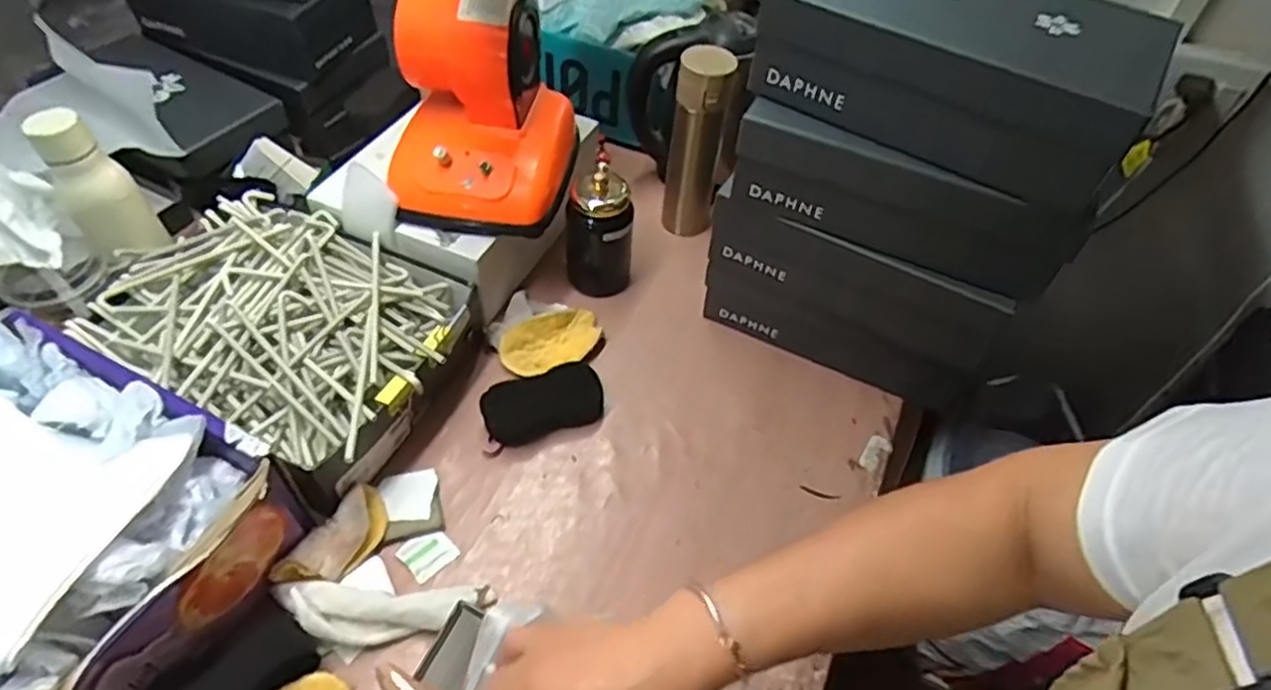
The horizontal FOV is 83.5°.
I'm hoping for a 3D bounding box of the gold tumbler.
[{"bbox_3d":[0.076,-0.250,0.896,0.064,0.234,0.063,2,51,-3],"label":"gold tumbler"}]

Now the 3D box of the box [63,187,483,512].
[{"bbox_3d":[-0.357,-0.020,0.732,0.344,0.093,0.261,24,53,14],"label":"box"}]

